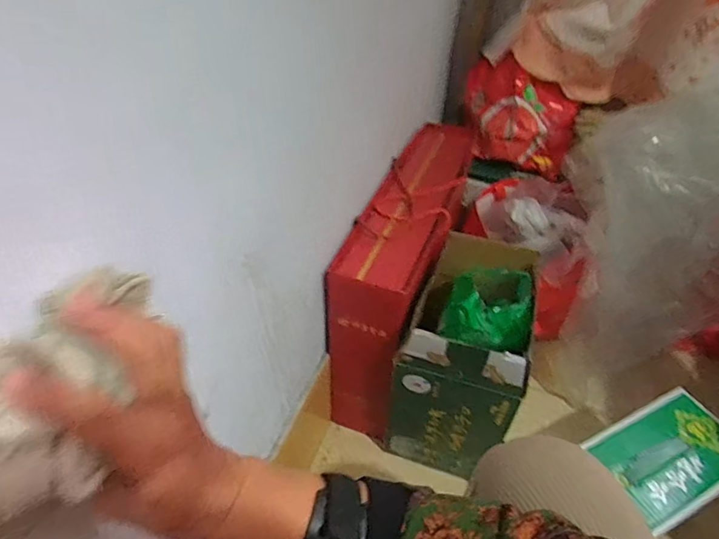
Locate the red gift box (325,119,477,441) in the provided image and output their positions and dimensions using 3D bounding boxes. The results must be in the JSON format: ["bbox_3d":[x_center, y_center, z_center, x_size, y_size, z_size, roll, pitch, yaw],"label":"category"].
[{"bbox_3d":[0.092,-0.004,0.901,0.133,0.347,0.513,16,44,14],"label":"red gift box"}]

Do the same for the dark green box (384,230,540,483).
[{"bbox_3d":[0.163,0.143,0.765,0.163,0.310,0.214,16,44,13],"label":"dark green box"}]

